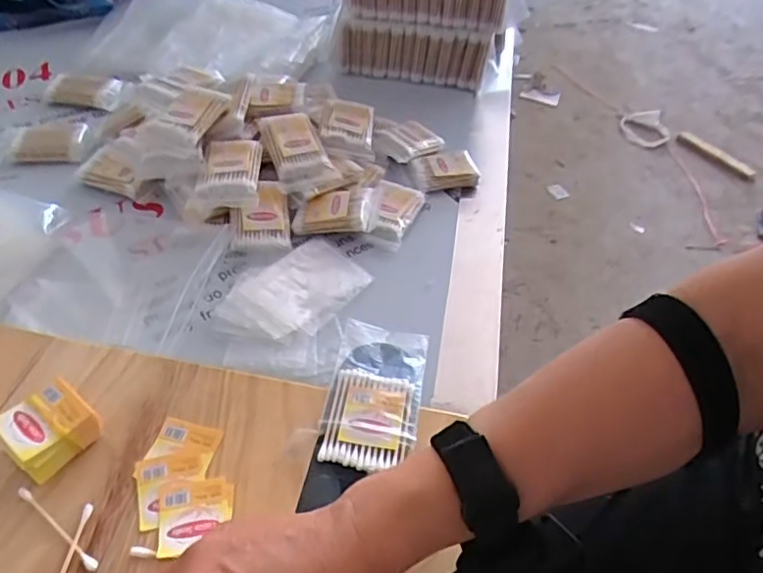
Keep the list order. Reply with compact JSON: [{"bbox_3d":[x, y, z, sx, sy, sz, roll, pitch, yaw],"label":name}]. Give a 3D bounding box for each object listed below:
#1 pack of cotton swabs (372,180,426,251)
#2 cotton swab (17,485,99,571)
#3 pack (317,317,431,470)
[{"bbox_3d":[0.010,-0.077,0.624,0.048,0.022,0.086,19,48,12],"label":"pack of cotton swabs"},{"bbox_3d":[-0.185,0.137,0.341,0.070,0.004,0.006,31,51,22],"label":"cotton swab"},{"bbox_3d":[-0.004,0.073,0.424,0.063,0.007,0.118,9,46,3],"label":"pack"}]

